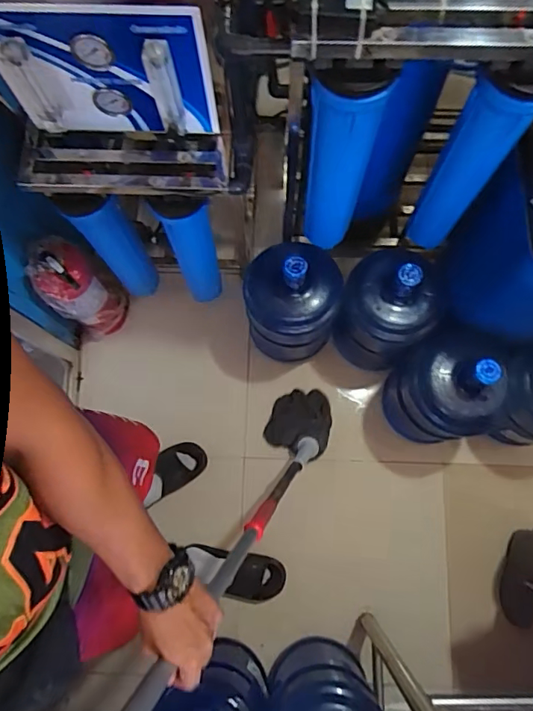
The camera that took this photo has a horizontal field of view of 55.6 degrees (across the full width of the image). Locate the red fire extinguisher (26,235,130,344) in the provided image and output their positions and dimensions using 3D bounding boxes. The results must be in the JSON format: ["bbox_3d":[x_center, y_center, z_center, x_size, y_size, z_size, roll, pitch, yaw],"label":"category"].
[{"bbox_3d":[-0.501,-0.166,1.394,0.135,0.424,0.166,22,78,6],"label":"red fire extinguisher"}]

